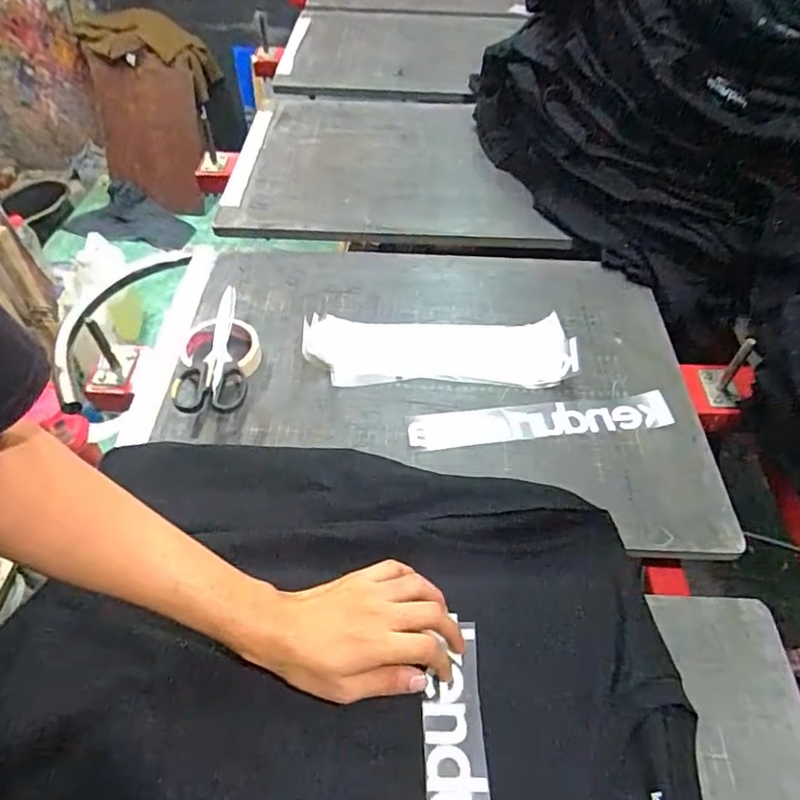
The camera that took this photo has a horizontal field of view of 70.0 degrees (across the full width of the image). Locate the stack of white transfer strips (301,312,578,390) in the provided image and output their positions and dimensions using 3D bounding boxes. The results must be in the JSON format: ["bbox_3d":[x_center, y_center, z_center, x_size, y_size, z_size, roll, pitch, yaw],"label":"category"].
[{"bbox_3d":[0.046,-0.067,0.701,0.316,0.033,0.100,2,51,2],"label":"stack of white transfer strips"}]

